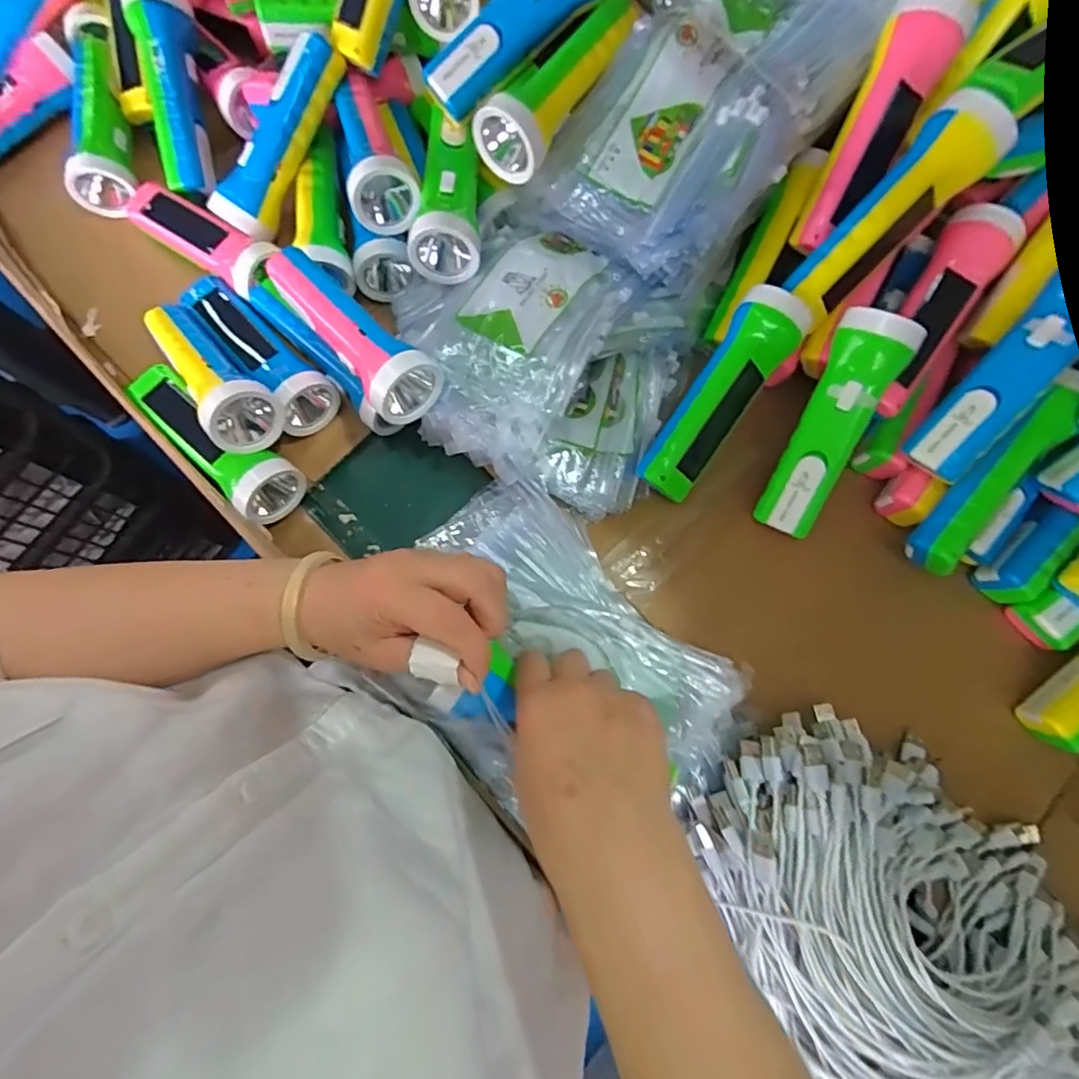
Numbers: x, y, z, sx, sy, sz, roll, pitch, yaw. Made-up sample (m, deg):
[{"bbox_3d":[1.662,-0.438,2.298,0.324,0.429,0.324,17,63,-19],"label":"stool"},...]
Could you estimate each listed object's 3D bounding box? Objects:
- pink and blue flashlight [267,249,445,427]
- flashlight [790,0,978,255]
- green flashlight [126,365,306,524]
[{"bbox_3d":[-0.145,-0.164,0.442,0.052,0.059,0.176,-37,65,-8],"label":"pink and blue flashlight"},{"bbox_3d":[0.237,-0.292,0.405,0.048,0.041,0.163,29,116,7],"label":"flashlight"},{"bbox_3d":[-0.268,-0.081,0.455,0.165,0.045,0.049,37,79,9],"label":"green flashlight"}]

